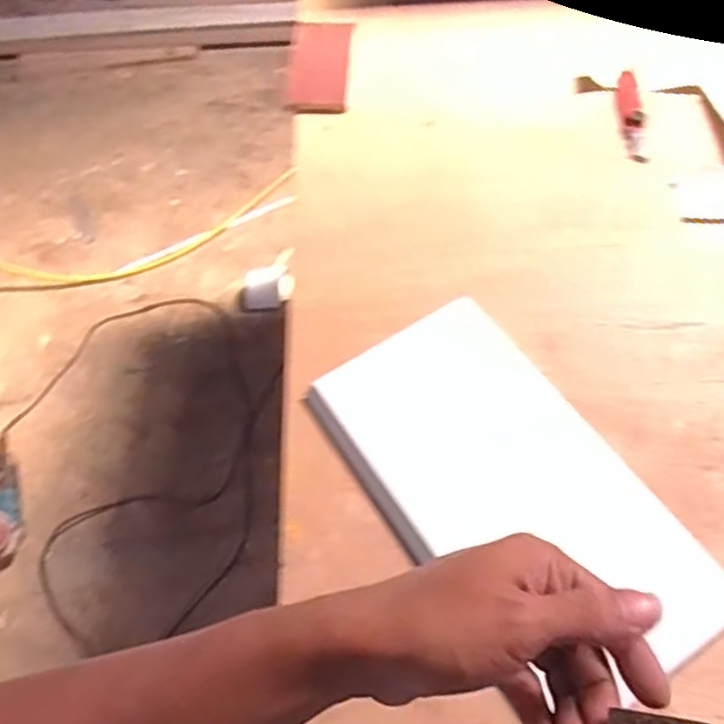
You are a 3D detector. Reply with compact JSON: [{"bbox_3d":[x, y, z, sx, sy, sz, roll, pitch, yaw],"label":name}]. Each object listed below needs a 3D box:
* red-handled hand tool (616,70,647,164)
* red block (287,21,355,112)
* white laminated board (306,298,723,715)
[{"bbox_3d":[0.356,-0.324,0.912,0.030,0.016,0.164,1,58,4],"label":"red-handled hand tool"},{"bbox_3d":[-0.059,-0.423,0.985,0.082,0.027,0.179,2,58,4],"label":"red block"},{"bbox_3d":[0.134,0.118,0.636,0.203,0.021,0.379,-31,61,-15],"label":"white laminated board"}]

